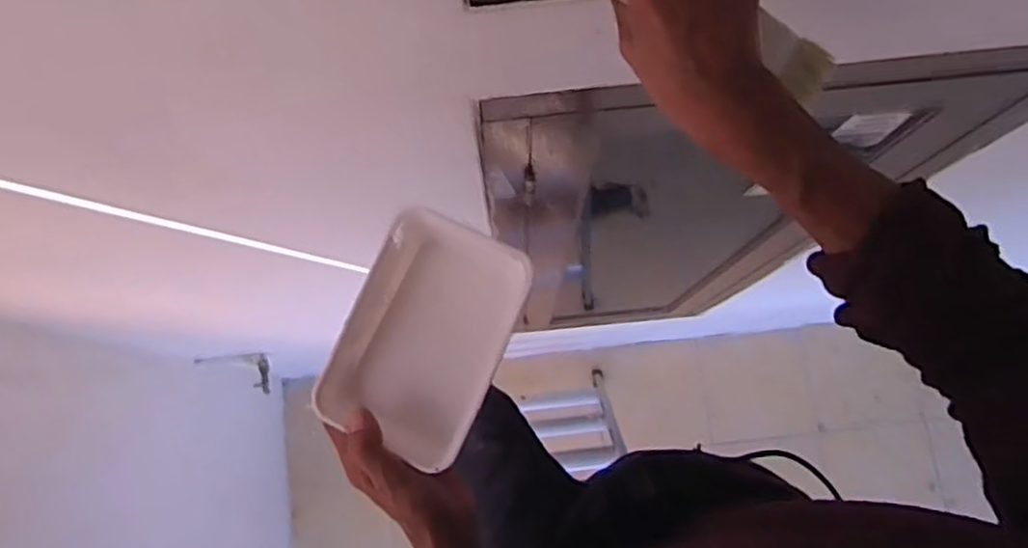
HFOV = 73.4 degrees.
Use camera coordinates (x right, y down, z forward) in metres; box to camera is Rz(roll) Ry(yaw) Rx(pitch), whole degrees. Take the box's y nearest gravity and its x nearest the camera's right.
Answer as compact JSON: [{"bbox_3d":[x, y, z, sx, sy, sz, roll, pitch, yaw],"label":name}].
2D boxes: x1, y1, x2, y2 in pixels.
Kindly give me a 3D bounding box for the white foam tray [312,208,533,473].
[{"bbox_3d":[-0.064,0.046,0.517,0.114,0.037,0.166,24,80,5],"label":"white foam tray"}]

